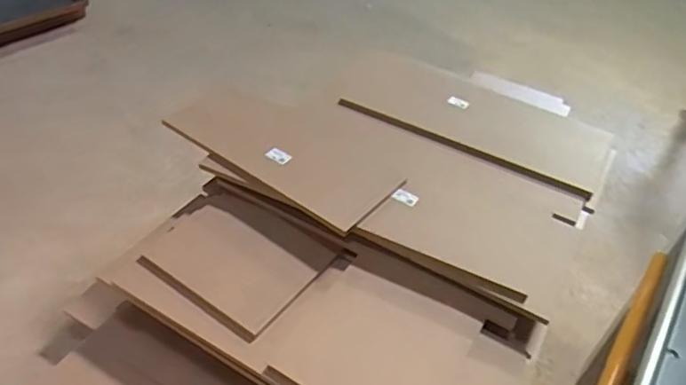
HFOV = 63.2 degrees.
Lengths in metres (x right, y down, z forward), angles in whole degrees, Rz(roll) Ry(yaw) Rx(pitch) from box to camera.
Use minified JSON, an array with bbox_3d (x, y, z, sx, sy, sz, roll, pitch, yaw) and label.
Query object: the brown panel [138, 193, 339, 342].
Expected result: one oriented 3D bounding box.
[{"bbox_3d":[-0.249,0.156,1.333,0.387,0.027,0.290,28,50,19],"label":"brown panel"}]

